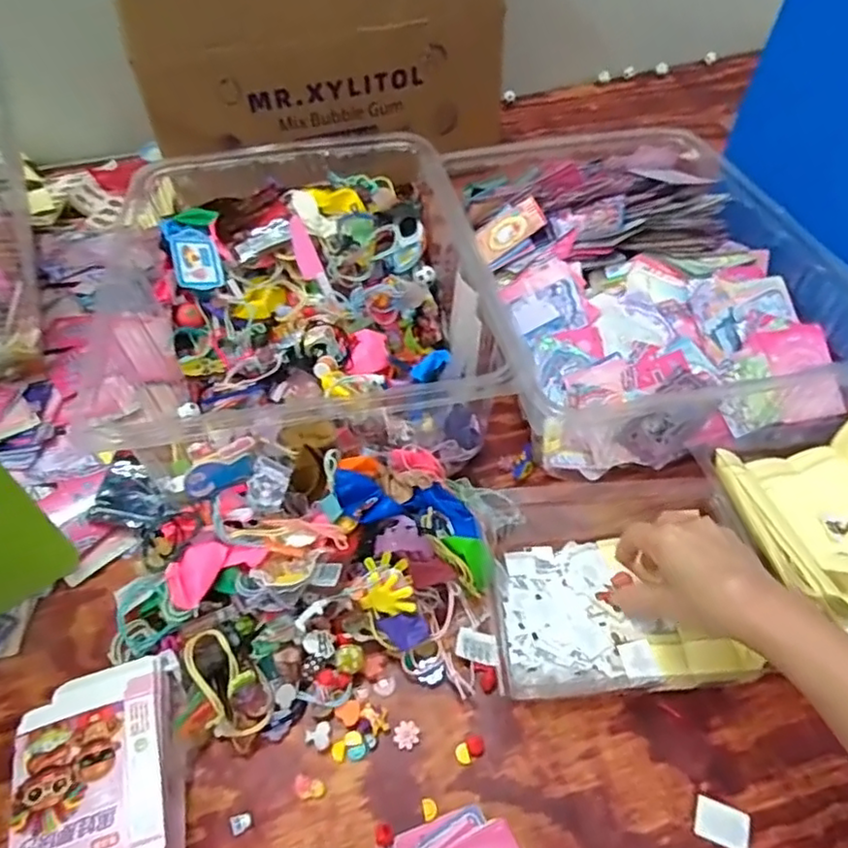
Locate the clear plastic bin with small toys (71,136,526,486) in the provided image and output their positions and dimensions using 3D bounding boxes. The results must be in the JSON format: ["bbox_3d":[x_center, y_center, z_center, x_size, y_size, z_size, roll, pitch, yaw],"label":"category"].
[{"bbox_3d":[-0.152,-0.148,0.669,0.393,0.118,0.490,-9,50,-5],"label":"clear plastic bin with small toys"}]

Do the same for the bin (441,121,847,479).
[{"bbox_3d":[0.227,-0.160,0.677,0.340,0.109,0.446,-9,50,-5],"label":"bin"}]

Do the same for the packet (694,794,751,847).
[{"bbox_3d":[0.197,0.262,0.409,0.033,0.004,0.026,17,52,16],"label":"packet"}]

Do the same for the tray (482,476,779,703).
[{"bbox_3d":[0.151,0.115,0.503,0.194,0.053,0.190,-5,48,-2],"label":"tray"}]

